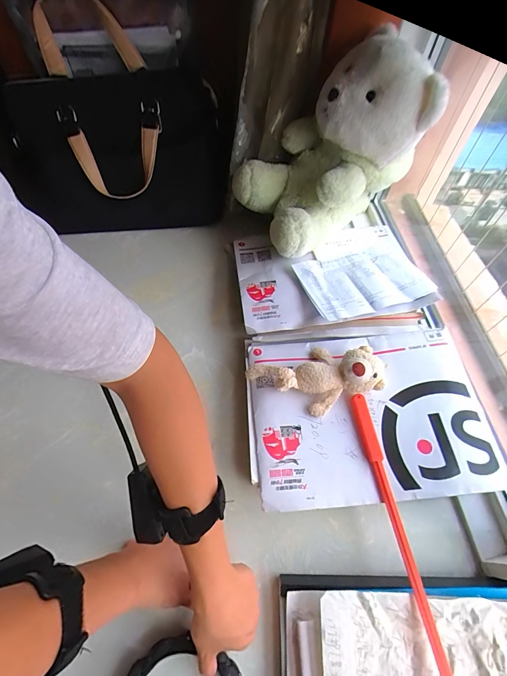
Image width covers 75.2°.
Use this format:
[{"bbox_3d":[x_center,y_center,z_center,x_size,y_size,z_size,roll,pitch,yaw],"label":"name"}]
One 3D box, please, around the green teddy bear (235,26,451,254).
[{"bbox_3d":[0.107,-0.276,0.543,0.265,0.249,0.179,-4,60,-5],"label":"green teddy bear"}]

